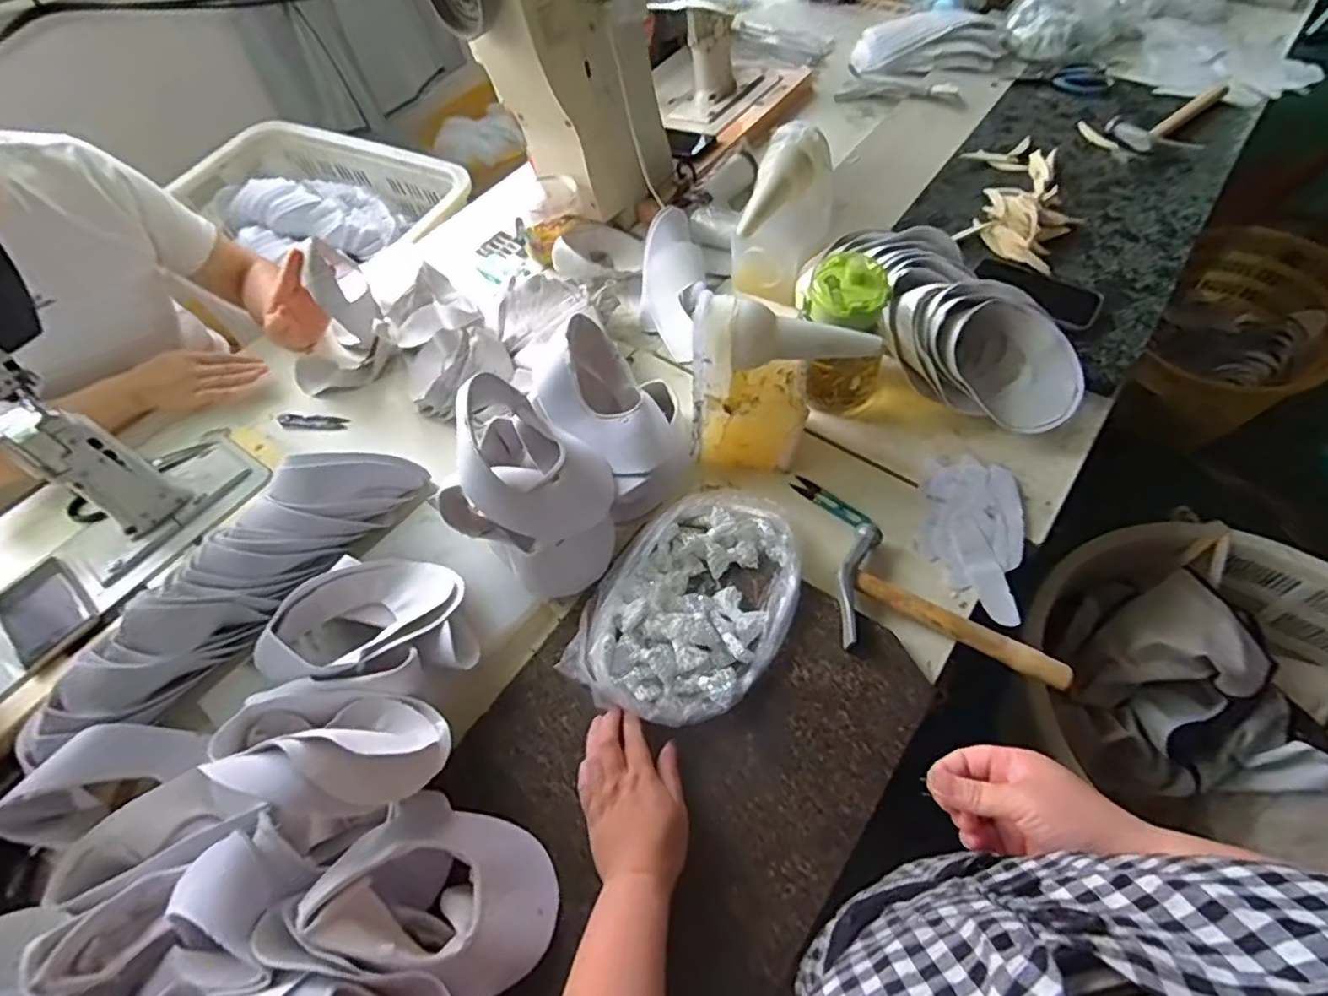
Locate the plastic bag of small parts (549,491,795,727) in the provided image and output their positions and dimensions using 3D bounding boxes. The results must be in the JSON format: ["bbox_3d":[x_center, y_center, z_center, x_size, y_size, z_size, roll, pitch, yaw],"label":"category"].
[{"bbox_3d":[0.031,0.095,0.641,0.188,0.042,0.263,16,60,15],"label":"plastic bag of small parts"}]

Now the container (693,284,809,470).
[{"bbox_3d":[0.095,-0.119,0.690,0.123,0.190,0.082,9,58,11],"label":"container"}]

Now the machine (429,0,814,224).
[{"bbox_3d":[-0.008,-0.753,0.993,0.240,0.431,0.626,31,65,22],"label":"machine"}]

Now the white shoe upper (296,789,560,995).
[{"bbox_3d":[-0.169,0.307,0.493,0.159,0.108,0.115,17,60,15],"label":"white shoe upper"}]

